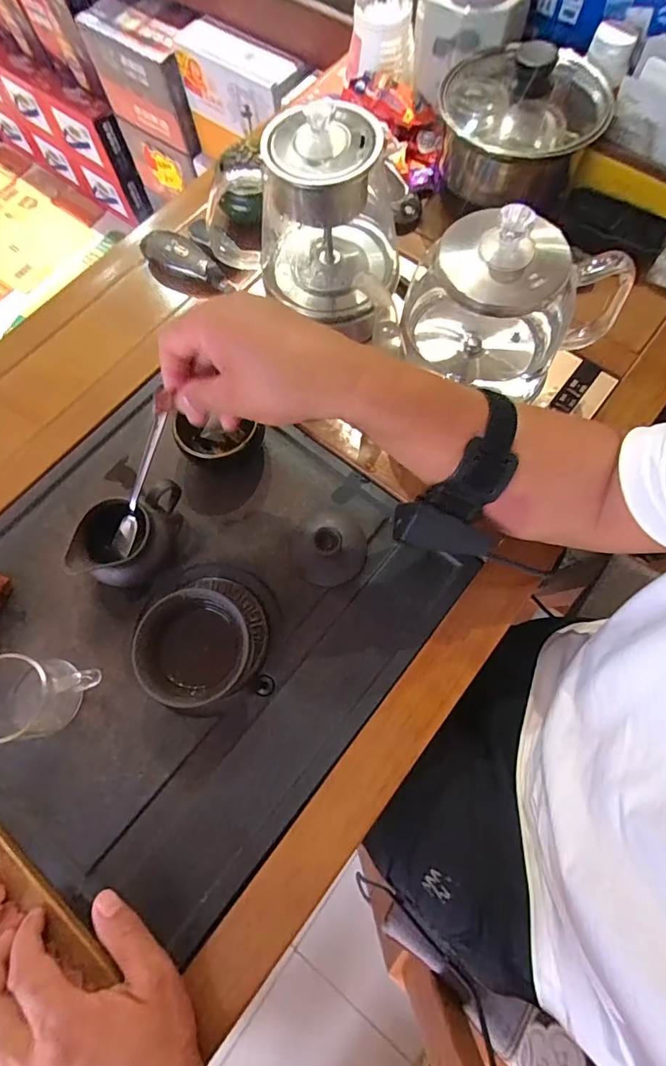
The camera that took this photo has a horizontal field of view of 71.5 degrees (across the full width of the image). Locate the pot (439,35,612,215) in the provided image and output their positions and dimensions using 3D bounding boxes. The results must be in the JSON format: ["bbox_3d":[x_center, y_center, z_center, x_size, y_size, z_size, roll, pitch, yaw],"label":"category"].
[{"bbox_3d":[0.187,-0.407,0.468,0.156,0.114,0.145,0,72,1],"label":"pot"}]

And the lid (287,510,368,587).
[{"bbox_3d":[-0.004,0.010,0.407,0.066,0.024,0.066,0,72,1],"label":"lid"}]

